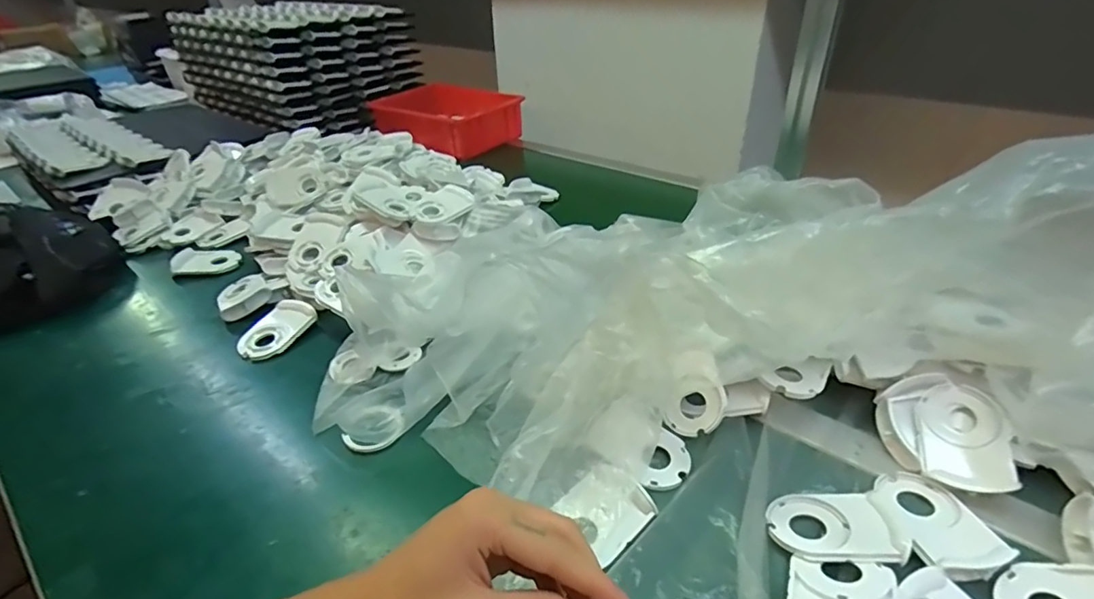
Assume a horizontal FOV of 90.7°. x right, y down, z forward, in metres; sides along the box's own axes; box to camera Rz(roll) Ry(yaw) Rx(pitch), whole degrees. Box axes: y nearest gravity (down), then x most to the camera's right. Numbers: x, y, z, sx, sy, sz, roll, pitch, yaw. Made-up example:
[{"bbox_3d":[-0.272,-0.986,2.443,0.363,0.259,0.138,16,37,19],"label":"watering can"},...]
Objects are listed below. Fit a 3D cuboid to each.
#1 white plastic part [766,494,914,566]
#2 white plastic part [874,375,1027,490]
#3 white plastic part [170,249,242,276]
[{"bbox_3d":[0.195,0.152,0.371,0.075,0.021,0.055,4,34,7],"label":"white plastic part"},{"bbox_3d":[0.307,0.102,0.419,0.082,0.015,0.092,-4,53,21],"label":"white plastic part"},{"bbox_3d":[-0.470,-0.057,0.750,0.085,0.013,0.065,-8,34,-8],"label":"white plastic part"}]

